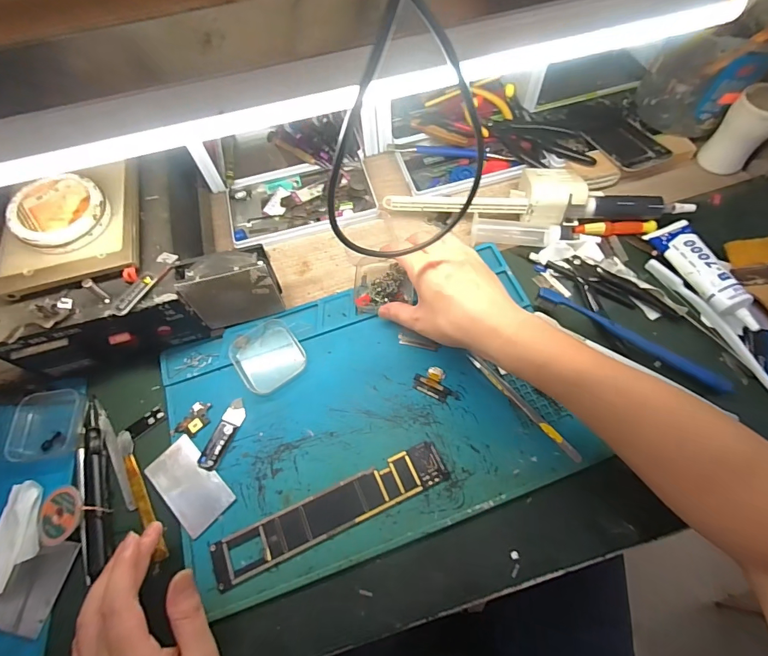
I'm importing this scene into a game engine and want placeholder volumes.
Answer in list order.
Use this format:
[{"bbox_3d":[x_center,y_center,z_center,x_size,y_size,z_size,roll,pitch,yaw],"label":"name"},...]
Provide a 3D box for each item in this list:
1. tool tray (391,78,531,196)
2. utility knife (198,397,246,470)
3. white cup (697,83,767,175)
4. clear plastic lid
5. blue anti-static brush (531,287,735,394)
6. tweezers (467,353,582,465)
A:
[{"bbox_3d":[0.102,-0.257,0.523,0.177,0.041,0.161,-14,64,-4],"label":"tool tray"},{"bbox_3d":[-0.148,0.098,0.373,0.020,0.005,0.066,18,66,11],"label":"utility knife"},{"bbox_3d":[0.410,-0.221,0.460,0.052,0.085,0.046,40,72,19],"label":"white cup"},{"bbox_3d":[-0.118,0.027,0.406,0.063,0.012,0.069,-36,67,-14],"label":"clear plastic lid"},{"bbox_3d":[0.234,0.012,0.390,0.181,0.022,0.017,31,69,16],"label":"blue anti-static brush"},{"bbox_3d":[0.128,0.071,0.372,0.009,0.006,0.129,-37,68,-15],"label":"tweezers"}]

